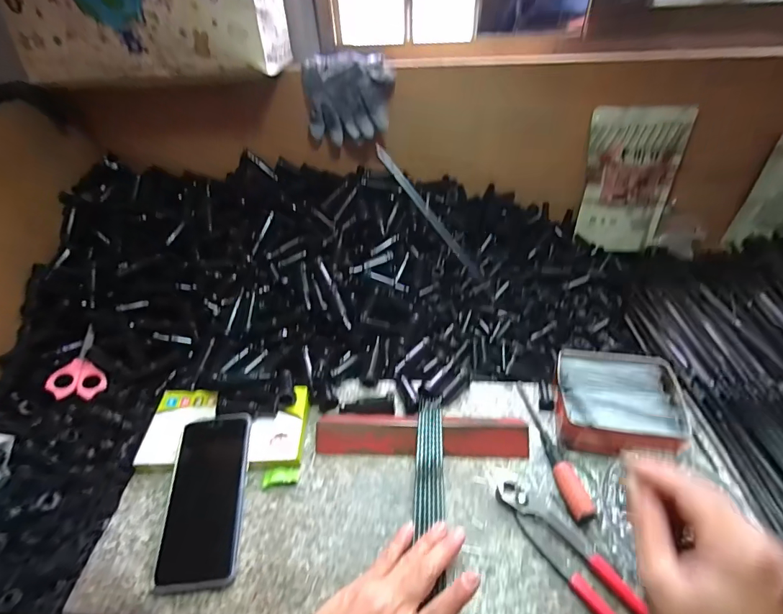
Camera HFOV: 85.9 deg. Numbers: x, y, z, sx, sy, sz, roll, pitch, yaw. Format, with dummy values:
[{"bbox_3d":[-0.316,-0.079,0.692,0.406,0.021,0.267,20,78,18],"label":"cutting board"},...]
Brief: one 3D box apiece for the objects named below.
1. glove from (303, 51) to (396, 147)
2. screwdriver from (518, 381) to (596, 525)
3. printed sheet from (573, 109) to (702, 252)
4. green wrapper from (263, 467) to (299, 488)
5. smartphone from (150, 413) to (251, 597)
[{"bbox_3d":[-0.060,-0.298,0.607,0.126,0.099,0.070,-5,44,-1],"label":"glove"},{"bbox_3d":[0.174,0.142,0.445,0.026,0.020,0.159,-6,44,-2],"label":"screwdriver"},{"bbox_3d":[0.368,-0.193,0.648,0.133,0.208,0.036,1,25,4],"label":"printed sheet"},{"bbox_3d":[-0.116,0.176,0.440,0.037,0.013,0.021,-3,44,1],"label":"green wrapper"},{"bbox_3d":[-0.182,0.184,0.415,0.073,0.008,0.157,-7,54,1],"label":"smartphone"}]

